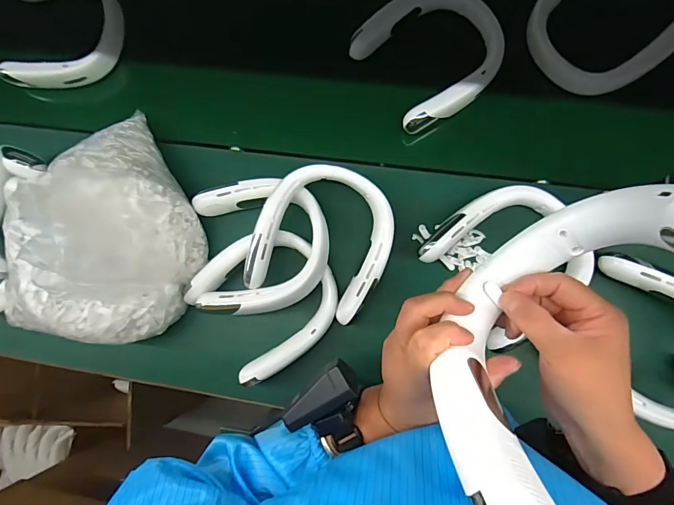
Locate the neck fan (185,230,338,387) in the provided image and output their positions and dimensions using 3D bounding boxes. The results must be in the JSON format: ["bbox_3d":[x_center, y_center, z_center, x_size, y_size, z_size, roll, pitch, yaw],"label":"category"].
[{"bbox_3d":[-0.108,0.065,0.610,0.202,0.039,0.183,-36,82,1],"label":"neck fan"}]

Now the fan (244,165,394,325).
[{"bbox_3d":[-0.014,-0.016,0.569,0.178,0.066,0.195,24,87,8],"label":"fan"}]

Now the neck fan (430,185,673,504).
[{"bbox_3d":[0.141,0.040,0.240,0.039,0.220,0.191,42,111,-14],"label":"neck fan"}]

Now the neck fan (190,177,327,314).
[{"bbox_3d":[-0.114,-0.008,0.588,0.206,0.050,0.193,-5,84,5],"label":"neck fan"}]

